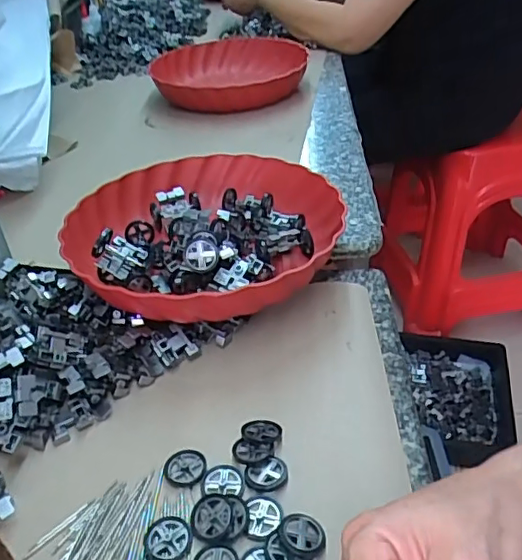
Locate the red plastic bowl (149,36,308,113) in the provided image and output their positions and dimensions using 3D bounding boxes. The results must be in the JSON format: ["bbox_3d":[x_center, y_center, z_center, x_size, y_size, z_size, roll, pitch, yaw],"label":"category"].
[{"bbox_3d":[-0.054,-0.306,0.879,0.231,0.068,0.212,-2,38,-1],"label":"red plastic bowl"}]

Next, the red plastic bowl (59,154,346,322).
[{"bbox_3d":[-0.051,-0.035,0.519,0.228,0.071,0.230,-2,37,2],"label":"red plastic bowl"}]

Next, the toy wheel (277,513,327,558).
[{"bbox_3d":[0.023,0.148,0.331,0.026,0.006,0.027,-2,37,2],"label":"toy wheel"}]

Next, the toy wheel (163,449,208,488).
[{"bbox_3d":[-0.050,0.123,0.375,0.027,0.004,0.026,-2,37,2],"label":"toy wheel"}]

